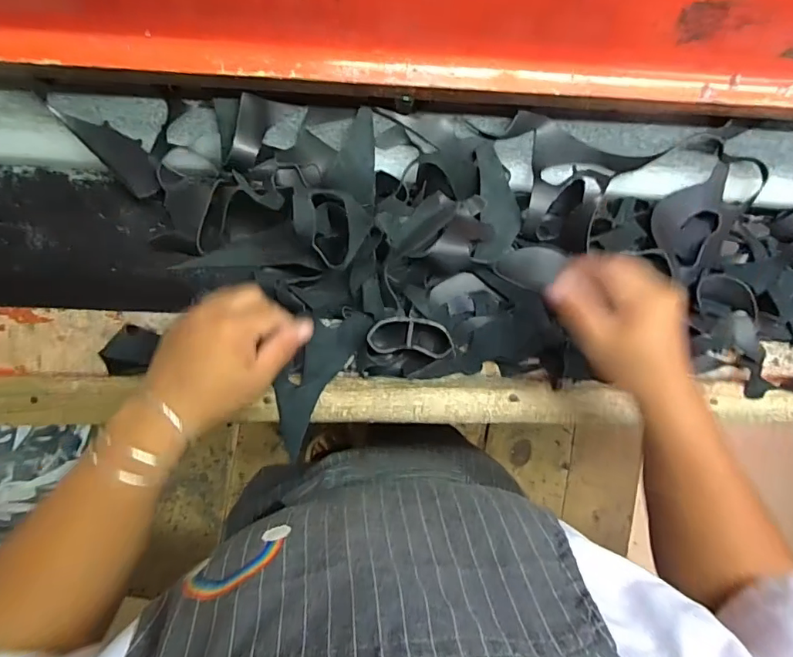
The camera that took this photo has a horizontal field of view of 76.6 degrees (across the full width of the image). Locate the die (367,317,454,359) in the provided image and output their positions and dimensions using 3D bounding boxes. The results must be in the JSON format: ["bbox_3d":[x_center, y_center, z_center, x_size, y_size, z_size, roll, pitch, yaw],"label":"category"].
[{"bbox_3d":[0.013,0.007,0.477,0.079,0.034,0.034,5,92,-5],"label":"die"}]

